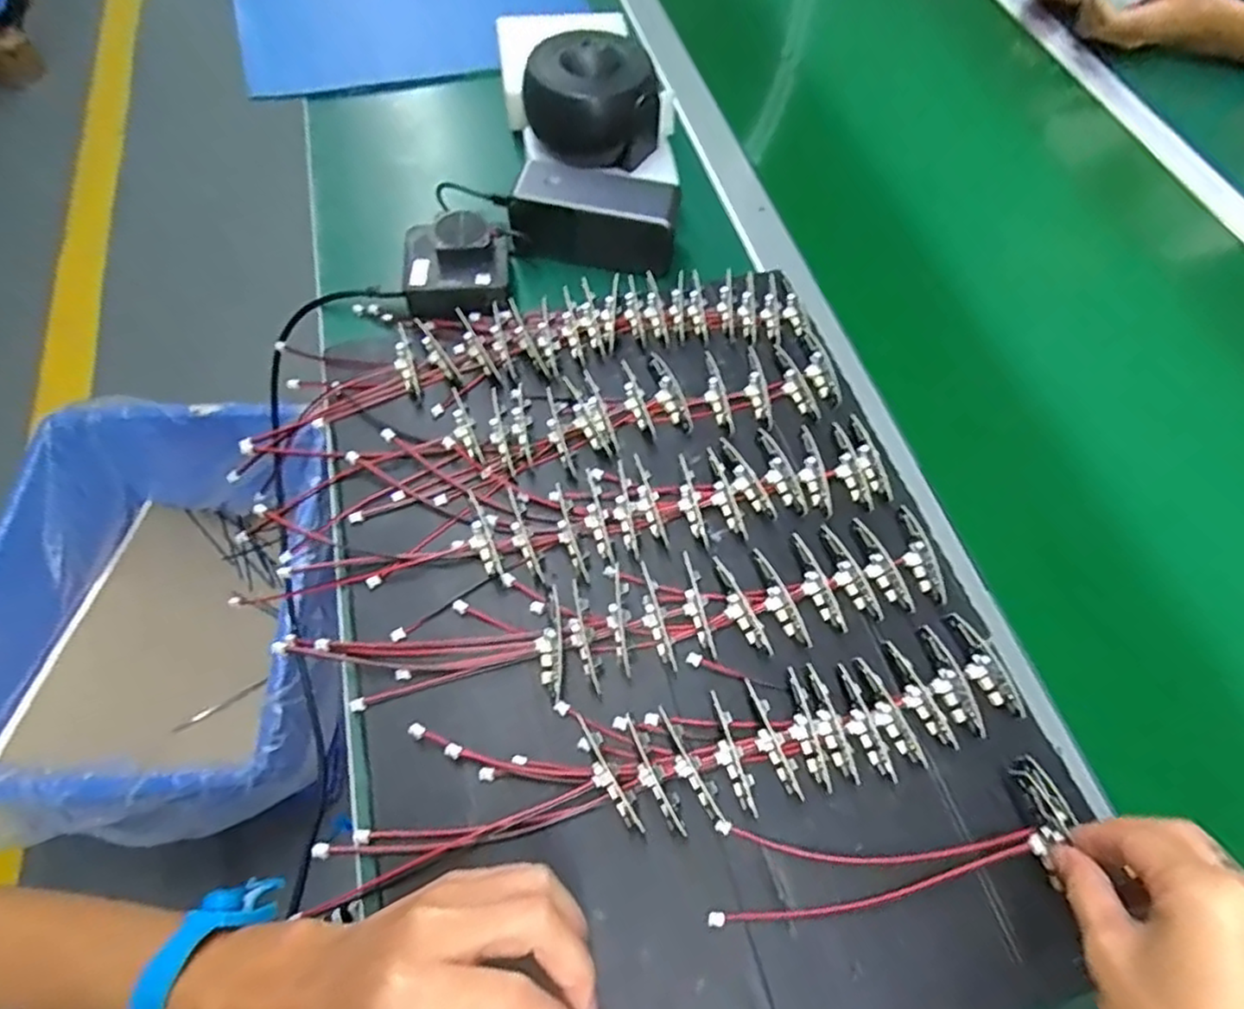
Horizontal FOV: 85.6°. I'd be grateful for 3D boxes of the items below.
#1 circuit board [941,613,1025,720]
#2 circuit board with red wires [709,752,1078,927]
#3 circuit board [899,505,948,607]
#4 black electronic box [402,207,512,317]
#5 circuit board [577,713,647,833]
[{"bbox_3d":[0.206,0.090,0.380,0.015,0.015,0.064,-24,65,-15],"label":"circuit board"},{"bbox_3d":[0.132,0.172,0.337,0.183,0.019,0.051,-13,61,-1],"label":"circuit board with red wires"},{"bbox_3d":[0.183,0.030,0.413,0.010,0.020,0.061,-9,62,-8],"label":"circuit board"},{"bbox_3d":[-0.125,-0.182,0.507,0.077,0.031,0.084,-2,61,-4],"label":"black electronic box"},{"bbox_3d":[-0.008,0.138,0.345,0.014,0.019,0.063,-23,65,-15],"label":"circuit board"}]

